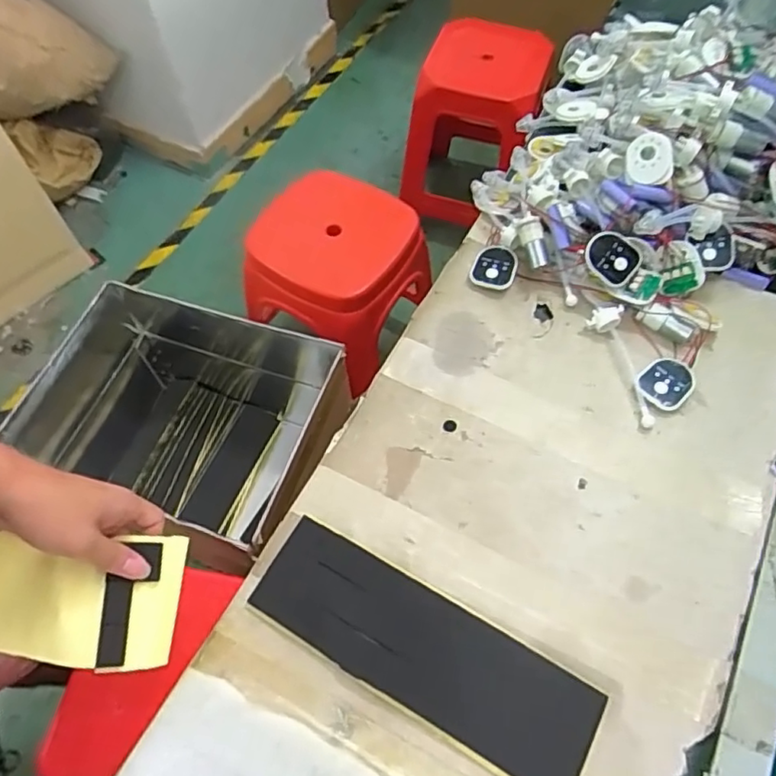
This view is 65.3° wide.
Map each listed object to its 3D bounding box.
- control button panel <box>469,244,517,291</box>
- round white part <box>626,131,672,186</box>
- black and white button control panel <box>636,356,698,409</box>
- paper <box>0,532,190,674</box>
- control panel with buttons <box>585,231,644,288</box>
[{"bbox_3d":[0.124,-0.140,0.707,0.050,0.011,0.049,20,92,5],"label":"control button panel"},{"bbox_3d":[0.289,-0.254,0.673,0.055,0.014,0.055,5,100,26],"label":"round white part"},{"bbox_3d":[0.292,-0.007,0.633,0.061,0.006,0.052,-41,81,-11],"label":"black and white button control panel"},{"bbox_3d":[-0.268,0.161,0.463,0.204,0.021,0.096,8,81,-17],"label":"paper"},{"bbox_3d":[0.244,-0.141,0.656,0.059,0.008,0.046,39,101,-4],"label":"control panel with buttons"}]

